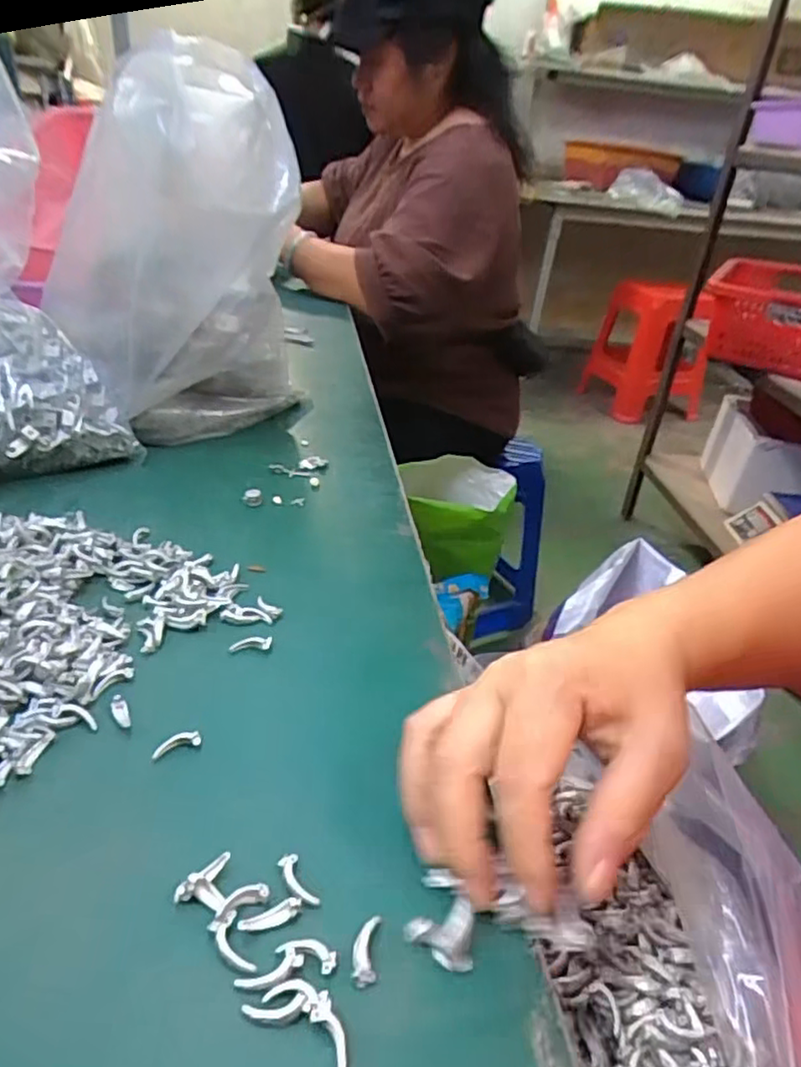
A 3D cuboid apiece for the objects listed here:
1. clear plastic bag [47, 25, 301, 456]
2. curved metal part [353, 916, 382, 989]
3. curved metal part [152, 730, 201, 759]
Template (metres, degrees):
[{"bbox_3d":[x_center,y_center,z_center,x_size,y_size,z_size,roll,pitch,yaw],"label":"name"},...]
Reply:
[{"bbox_3d":[-0.173,-0.213,0.511,0.168,0.264,0.207,-4,33,-15],"label":"clear plastic bag"},{"bbox_3d":[-0.011,0.135,0.214,0.008,0.004,0.021,6,32,1],"label":"curved metal part"},{"bbox_3d":[-0.095,0.088,0.279,0.020,0.005,0.009,-10,35,-23],"label":"curved metal part"}]

